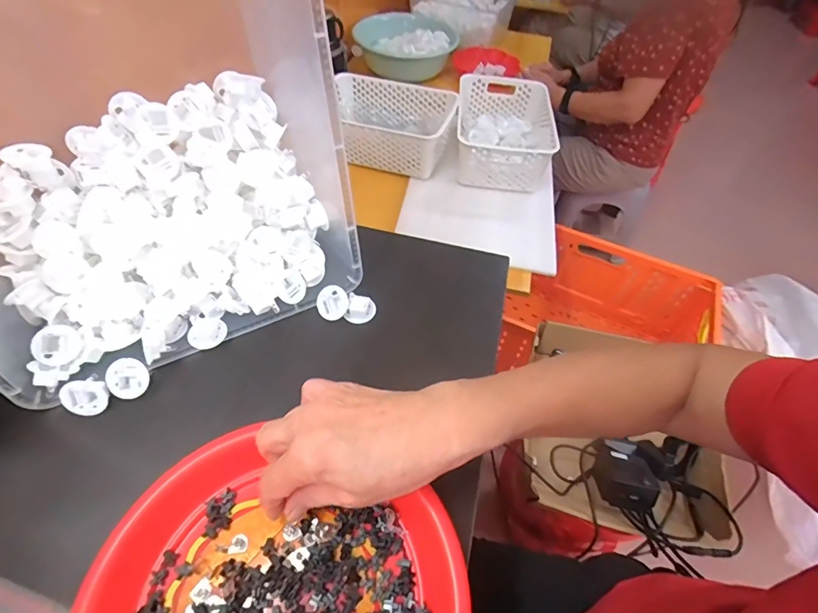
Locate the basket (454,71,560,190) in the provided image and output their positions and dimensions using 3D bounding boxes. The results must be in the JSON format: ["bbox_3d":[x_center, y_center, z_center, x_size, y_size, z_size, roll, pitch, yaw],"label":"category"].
[{"bbox_3d":[0.217,-0.405,1.000,0.215,0.107,0.314,8,53,1],"label":"basket"}]

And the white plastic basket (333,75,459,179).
[{"bbox_3d":[-0.055,-0.420,0.990,0.302,0.101,0.202,18,54,8],"label":"white plastic basket"}]

